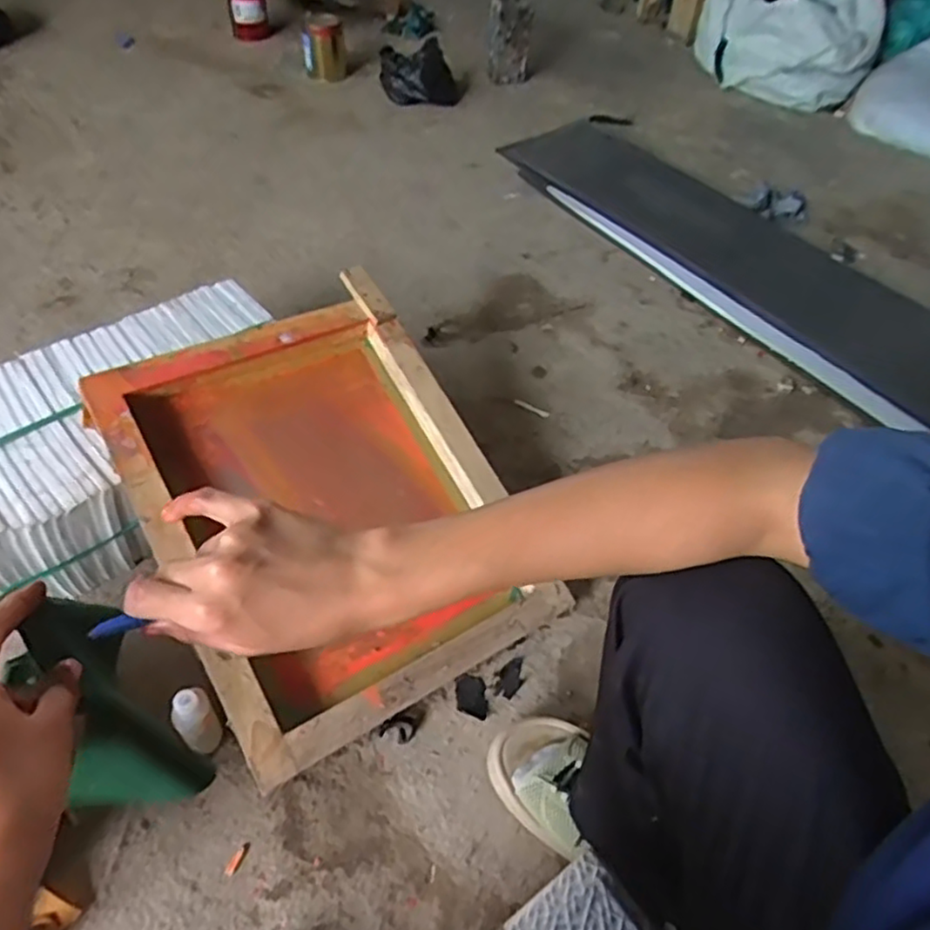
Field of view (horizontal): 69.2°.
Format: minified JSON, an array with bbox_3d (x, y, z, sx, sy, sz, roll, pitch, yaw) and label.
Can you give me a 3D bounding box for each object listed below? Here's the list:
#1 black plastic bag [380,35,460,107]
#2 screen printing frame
[{"bbox_3d":[-0.107,-0.973,1.659,0.194,0.131,0.088,-3,50,-7],"label":"black plastic bag"},{"bbox_3d":[-0.152,0.038,0.751,0.379,0.069,0.477,-27,74,-29],"label":"screen printing frame"}]

